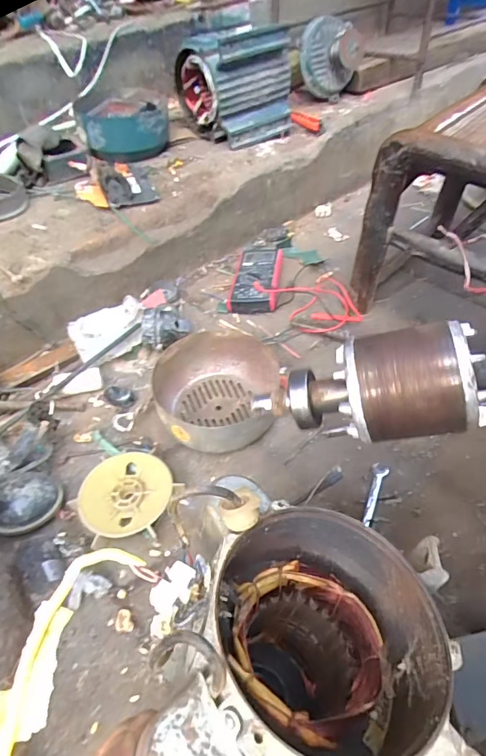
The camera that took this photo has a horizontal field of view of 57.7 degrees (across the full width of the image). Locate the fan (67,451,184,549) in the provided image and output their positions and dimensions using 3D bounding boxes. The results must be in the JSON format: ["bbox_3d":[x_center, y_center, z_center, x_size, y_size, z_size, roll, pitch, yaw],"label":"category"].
[{"bbox_3d":[-0.144,0.149,0.543,0.113,0.026,0.117,-1,46,1],"label":"fan"}]

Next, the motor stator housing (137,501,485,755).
[{"bbox_3d":[0.027,0.214,0.317,0.191,0.192,0.175,15,36,-8],"label":"motor stator housing"}]

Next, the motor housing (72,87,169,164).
[{"bbox_3d":[-0.267,-0.574,0.998,0.196,0.084,0.215,-13,47,-11],"label":"motor housing"}]

